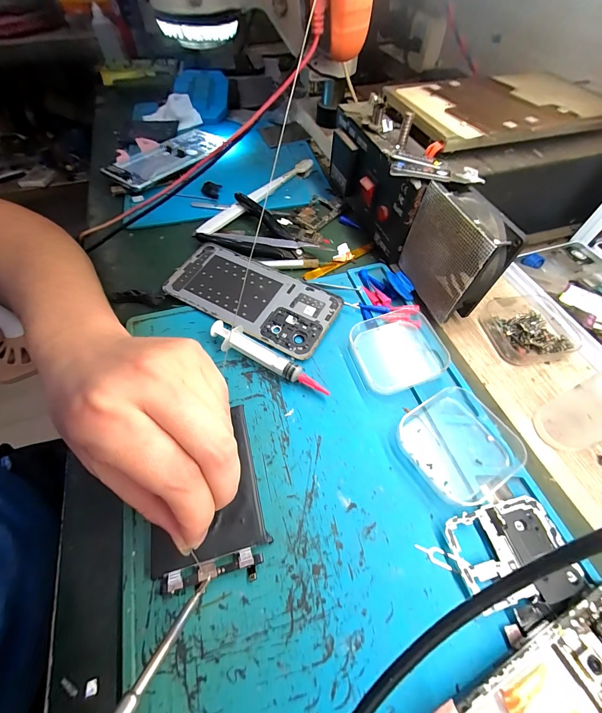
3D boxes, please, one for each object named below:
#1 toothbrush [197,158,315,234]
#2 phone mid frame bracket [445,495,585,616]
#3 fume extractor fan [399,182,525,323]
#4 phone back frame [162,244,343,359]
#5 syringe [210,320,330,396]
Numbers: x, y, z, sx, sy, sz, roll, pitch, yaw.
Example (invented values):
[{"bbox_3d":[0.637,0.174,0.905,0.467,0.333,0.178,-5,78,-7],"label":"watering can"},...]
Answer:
[{"bbox_3d":[-0.050,-0.193,0.355,0.019,0.019,0.177,37,64,20],"label":"toothbrush"},{"bbox_3d":[0.119,0.111,0.170,0.064,0.008,0.048,-12,59,-8],"label":"phone mid frame bracket"},{"bbox_3d":[0.119,-0.080,0.242,0.027,0.086,0.081,-16,59,-11],"label":"fume extractor fan"},{"bbox_3d":[-0.047,-0.055,0.272,0.160,0.010,0.071,24,60,14],"label":"phone back frame"},{"bbox_3d":[-0.025,0.001,0.235,0.104,0.015,0.020,26,61,15],"label":"syringe"}]

